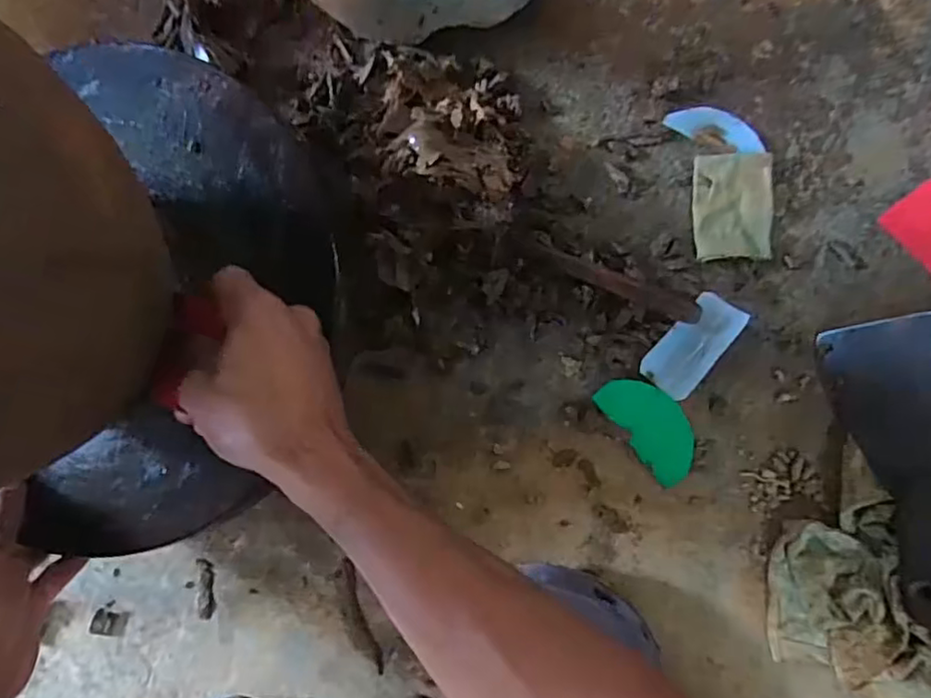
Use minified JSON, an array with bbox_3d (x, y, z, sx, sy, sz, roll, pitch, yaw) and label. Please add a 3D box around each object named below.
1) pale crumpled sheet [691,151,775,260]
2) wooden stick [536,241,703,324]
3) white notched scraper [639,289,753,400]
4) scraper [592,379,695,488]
[{"bbox_3d":[0.191,-0.102,0.459,0.052,0.010,0.074,1,88,8],"label":"pale crumpled sheet"},{"bbox_3d":[0.108,-0.046,0.461,0.122,0.018,0.017,22,91,9],"label":"wooden stick"},{"bbox_3d":[0.160,-0.002,0.451,0.074,0.004,0.040,-53,55,9],"label":"white notched scraper"},{"bbox_3d":[0.134,0.055,0.460,0.043,0.004,0.084,-39,83,10],"label":"scraper"}]

